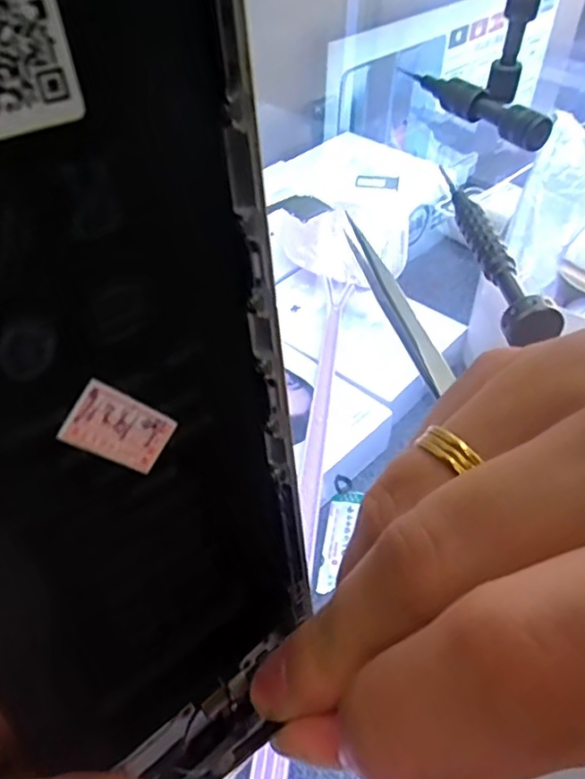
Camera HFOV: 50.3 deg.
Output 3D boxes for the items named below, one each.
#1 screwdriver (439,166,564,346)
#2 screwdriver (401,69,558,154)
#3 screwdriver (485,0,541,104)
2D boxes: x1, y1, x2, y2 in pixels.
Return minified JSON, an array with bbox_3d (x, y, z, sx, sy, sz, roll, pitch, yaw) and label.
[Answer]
[{"bbox_3d":[0.076,-0.060,0.239,0.016,0.012,0.112,-2,45,-2],"label":"screwdriver"},{"bbox_3d":[0.097,-0.155,0.337,0.016,0.015,0.098,-25,50,-24],"label":"screwdriver"},{"bbox_3d":[0.123,-0.210,0.328,0.017,0.104,0.014,13,46,12],"label":"screwdriver"}]

